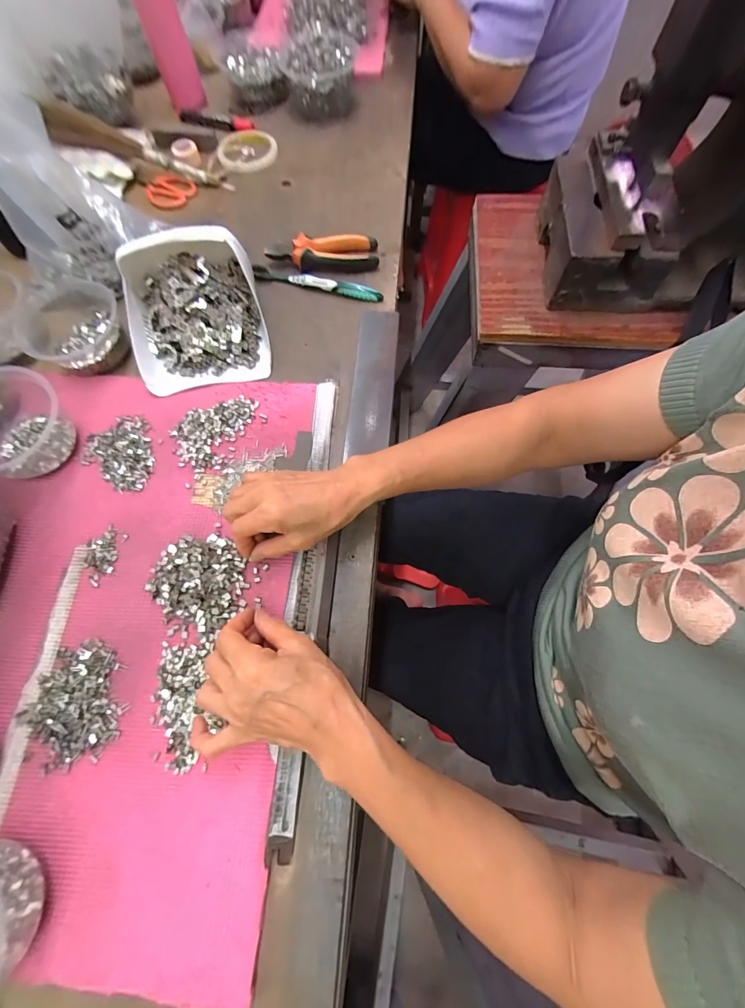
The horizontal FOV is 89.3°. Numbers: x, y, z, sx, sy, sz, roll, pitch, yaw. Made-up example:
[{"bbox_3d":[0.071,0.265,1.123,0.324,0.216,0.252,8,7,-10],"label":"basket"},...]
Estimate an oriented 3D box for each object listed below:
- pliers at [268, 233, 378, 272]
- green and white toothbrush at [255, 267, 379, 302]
[{"bbox_3d":[-0.069,-0.347,0.521,0.150,0.022,0.050,-1,69,-1],"label":"pliers"},{"bbox_3d":[-0.075,-0.298,0.508,0.182,0.015,0.014,16,69,5],"label":"green and white toothbrush"}]

